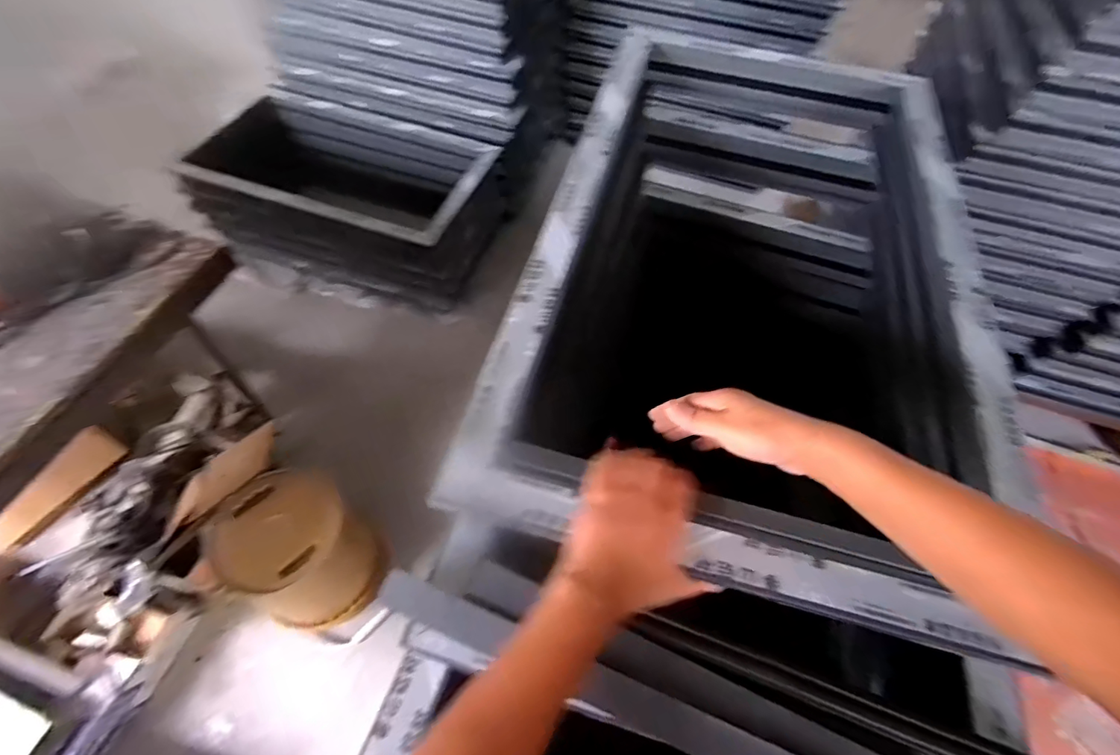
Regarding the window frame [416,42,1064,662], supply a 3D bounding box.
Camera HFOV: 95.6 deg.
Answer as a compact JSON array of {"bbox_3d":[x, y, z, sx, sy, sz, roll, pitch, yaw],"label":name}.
[{"bbox_3d":[0.278,-0.226,0.710,0.543,0.071,1.032,15,58,5],"label":"window frame"}]

